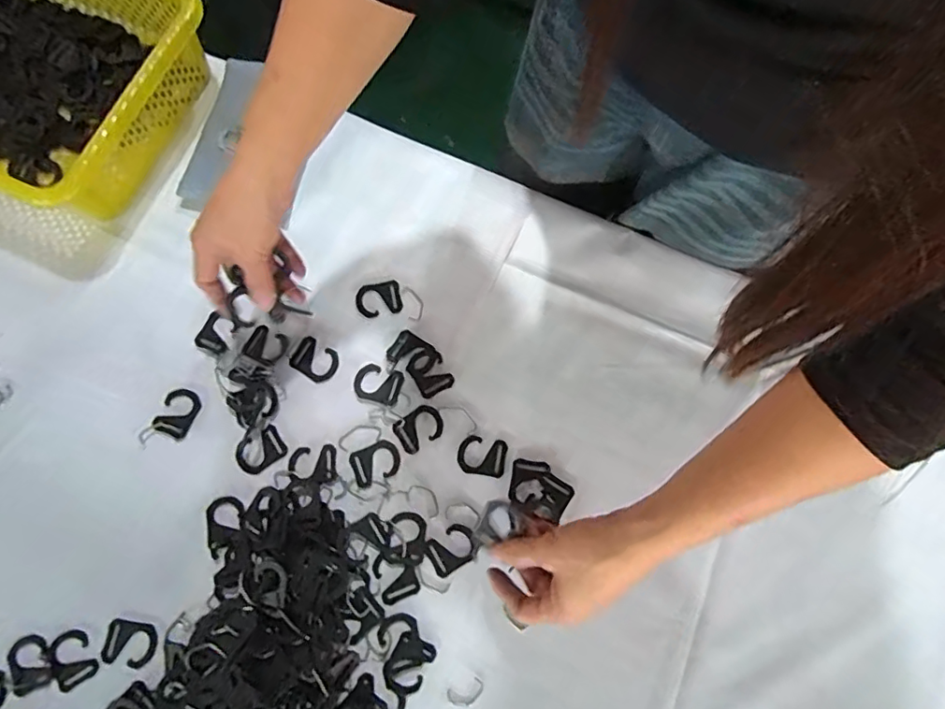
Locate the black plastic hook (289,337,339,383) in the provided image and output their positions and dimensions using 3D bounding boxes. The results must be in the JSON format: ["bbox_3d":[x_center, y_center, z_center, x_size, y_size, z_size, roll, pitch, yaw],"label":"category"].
[{"bbox_3d":[-0.151,0.006,0.521,0.043,0.004,0.035,27,78,6],"label":"black plastic hook"}]

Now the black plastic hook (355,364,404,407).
[{"bbox_3d":[-0.090,0.028,0.514,0.044,0.004,0.034,16,77,4],"label":"black plastic hook"}]

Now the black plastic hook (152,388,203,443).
[{"bbox_3d":[-0.278,0.055,0.512,0.033,0.005,0.044,22,77,5],"label":"black plastic hook"}]

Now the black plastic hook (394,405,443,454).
[{"bbox_3d":[-0.049,0.068,0.504,0.043,0.004,0.033,-31,78,-7],"label":"black plastic hook"}]

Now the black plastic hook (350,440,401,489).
[{"bbox_3d":[-0.089,0.099,0.498,0.044,0.004,0.034,-22,77,-5],"label":"black plastic hook"}]

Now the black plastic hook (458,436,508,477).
[{"bbox_3d":[0.009,0.093,0.497,0.043,0.004,0.034,10,76,3],"label":"black plastic hook"}]

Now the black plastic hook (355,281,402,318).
[{"bbox_3d":[-0.093,-0.055,0.536,0.044,0.004,0.035,-10,76,-3],"label":"black plastic hook"}]

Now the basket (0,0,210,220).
[{"bbox_3d":[-0.463,-0.295,0.552,0.340,0.091,0.255,23,77,6],"label":"basket"}]

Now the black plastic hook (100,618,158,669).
[{"bbox_3d":[-0.292,0.246,0.462,0.045,0.004,0.034,9,76,2],"label":"black plastic hook"}]

